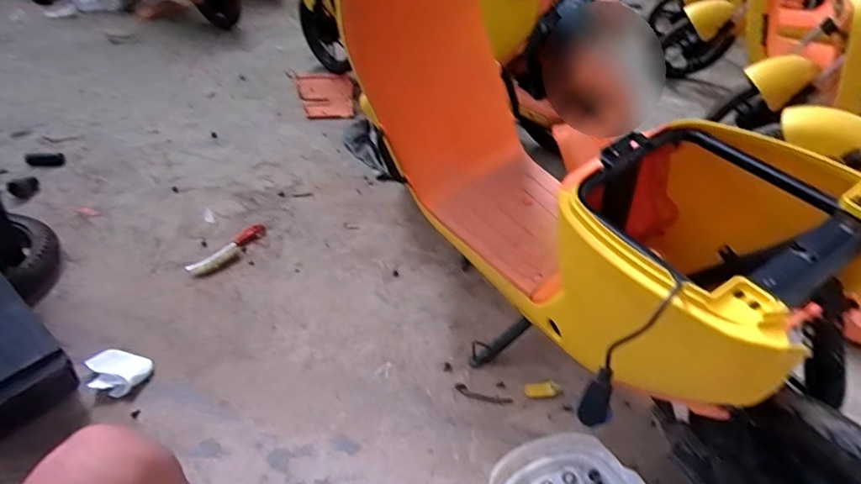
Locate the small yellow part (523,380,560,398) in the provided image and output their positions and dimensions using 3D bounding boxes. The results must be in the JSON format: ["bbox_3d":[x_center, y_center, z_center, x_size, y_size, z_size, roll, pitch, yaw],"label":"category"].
[{"bbox_3d":[0.229,0.306,1.036,0.069,0.016,0.030,0,41,-6],"label":"small yellow part"}]

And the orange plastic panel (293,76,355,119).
[{"bbox_3d":[-0.367,-0.531,1.821,0.208,0.024,0.262,-11,52,-22],"label":"orange plastic panel"}]

